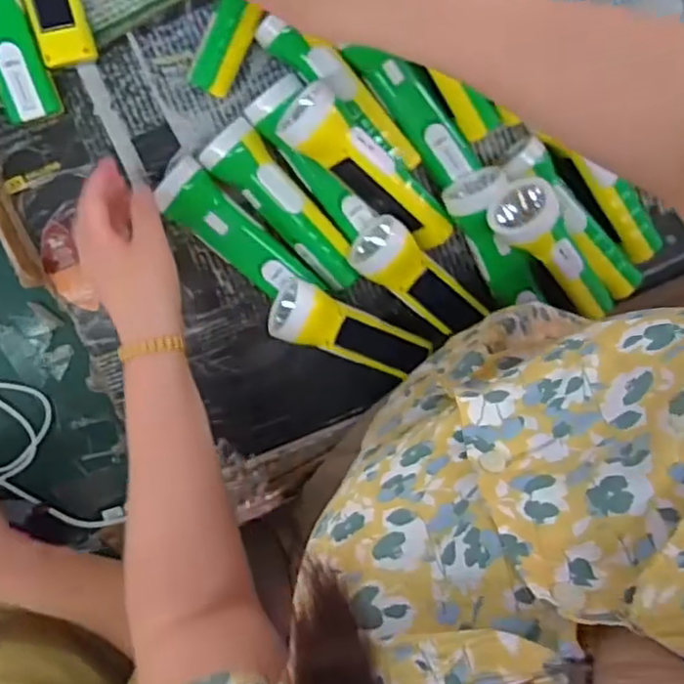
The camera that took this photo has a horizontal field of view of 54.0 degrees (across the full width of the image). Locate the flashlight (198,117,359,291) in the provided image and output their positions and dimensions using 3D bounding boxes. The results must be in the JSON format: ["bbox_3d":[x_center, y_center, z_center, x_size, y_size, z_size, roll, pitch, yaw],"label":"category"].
[{"bbox_3d":[-0.051,-0.115,0.590,0.050,0.047,0.167,-40,91,2],"label":"flashlight"}]

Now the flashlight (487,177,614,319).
[{"bbox_3d":[0.193,-0.069,0.581,0.176,0.054,0.049,38,93,-33],"label":"flashlight"}]

